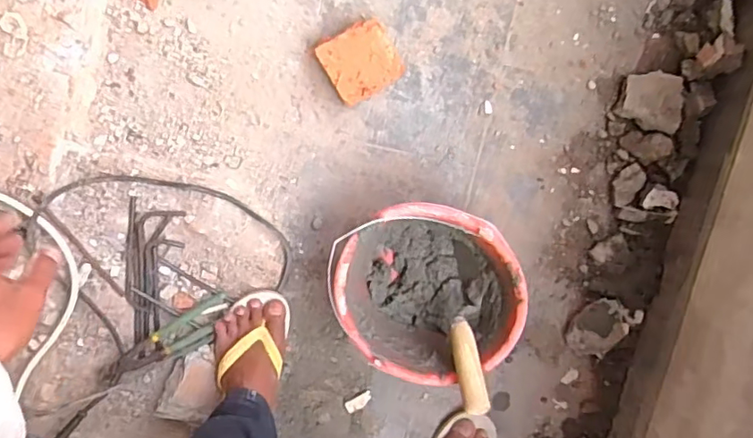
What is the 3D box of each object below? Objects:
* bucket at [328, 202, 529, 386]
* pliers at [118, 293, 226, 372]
[{"bbox_3d":[0.069,0.088,0.785,0.238,0.164,0.219,0,99,-1],"label":"bucket"},{"bbox_3d":[-0.304,0.184,0.854,0.181,0.030,0.056,-31,98,4],"label":"pliers"}]

